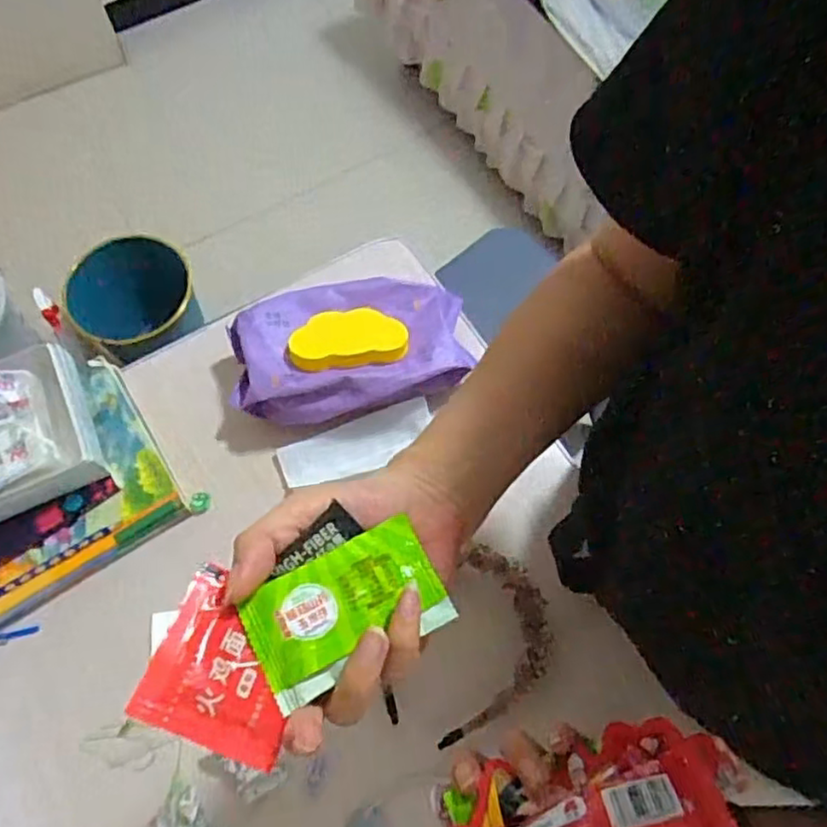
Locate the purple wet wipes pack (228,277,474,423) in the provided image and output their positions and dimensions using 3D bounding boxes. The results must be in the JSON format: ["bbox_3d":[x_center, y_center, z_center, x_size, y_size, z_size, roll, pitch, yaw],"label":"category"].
[{"bbox_3d":[-0.062,-0.068,0.661,0.223,0.052,0.128,-11,68,-5],"label":"purple wet wipes pack"}]

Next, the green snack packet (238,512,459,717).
[{"bbox_3d":[-0.029,0.085,0.297,0.083,0.018,0.051,-27,70,-11],"label":"green snack packet"}]

